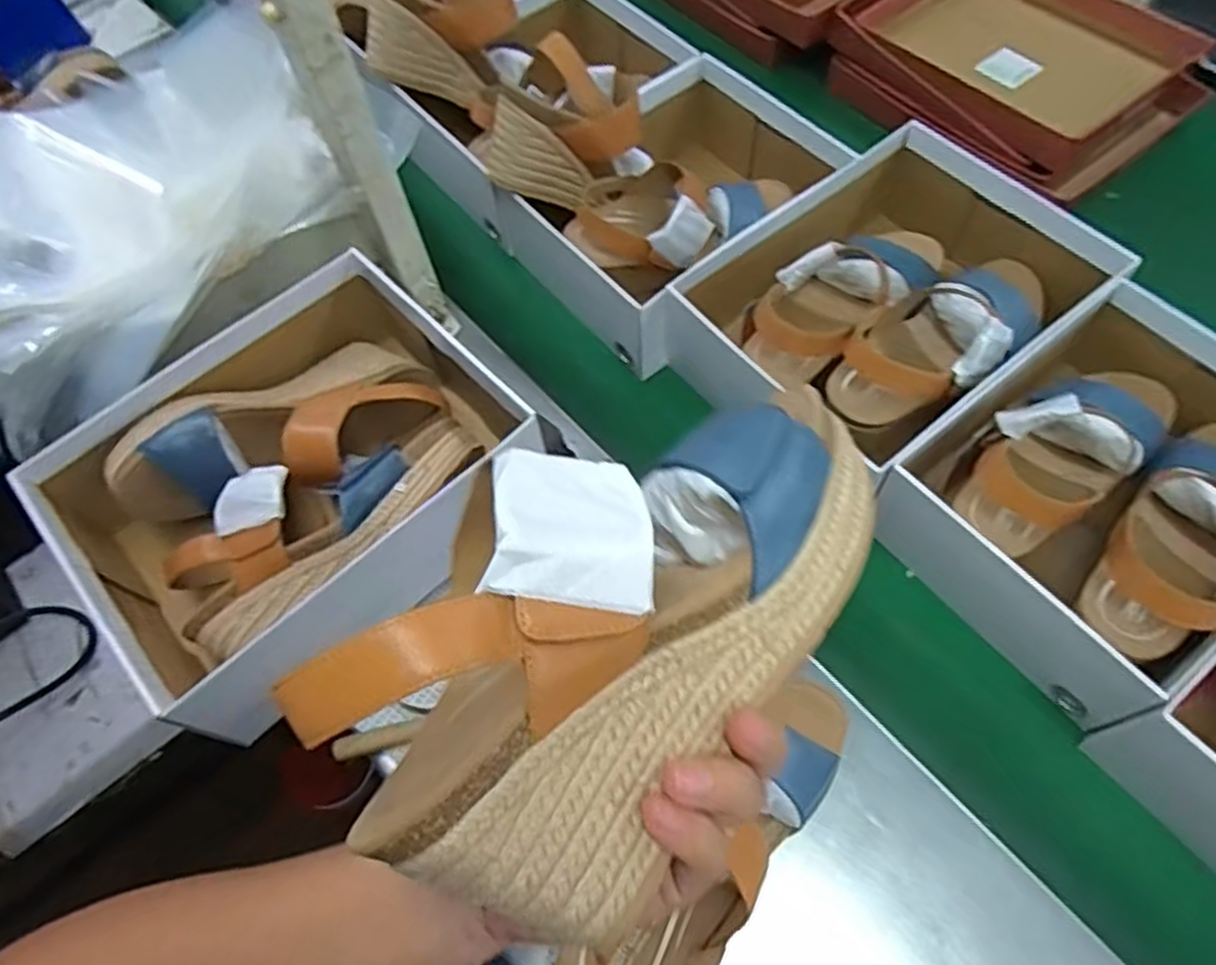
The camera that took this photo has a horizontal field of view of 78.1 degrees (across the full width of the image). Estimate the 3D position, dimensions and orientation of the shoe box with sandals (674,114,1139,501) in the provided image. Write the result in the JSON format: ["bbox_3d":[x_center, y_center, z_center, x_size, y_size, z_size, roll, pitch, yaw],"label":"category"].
[{"bbox_3d":[0.241,-0.150,0.658,0.316,0.131,0.241,-34,67,-17],"label":"shoe box with sandals"}]

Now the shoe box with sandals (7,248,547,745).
[{"bbox_3d":[-0.234,0.004,0.576,0.297,0.120,0.242,-38,68,-19],"label":"shoe box with sandals"}]

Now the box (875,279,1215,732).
[{"bbox_3d":[0.373,0.002,0.562,0.271,0.113,0.214,-35,67,-17],"label":"box"}]

